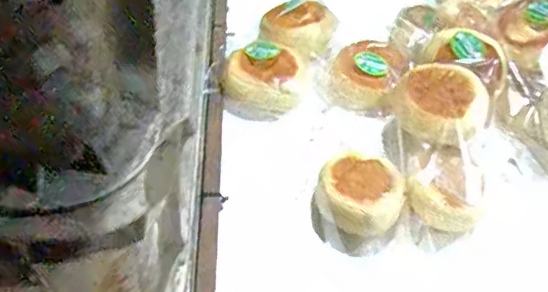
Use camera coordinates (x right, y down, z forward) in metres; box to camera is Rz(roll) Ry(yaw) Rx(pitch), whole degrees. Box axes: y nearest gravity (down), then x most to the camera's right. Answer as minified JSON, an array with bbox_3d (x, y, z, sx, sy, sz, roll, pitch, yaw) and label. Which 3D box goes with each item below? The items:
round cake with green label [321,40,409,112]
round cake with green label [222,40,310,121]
[{"bbox_3d":[0.100,-0.078,0.629,0.083,0.038,0.085,3,51,-4],"label":"round cake with green label"},{"bbox_3d":[-0.009,-0.071,0.612,0.092,0.042,0.077,4,51,-3],"label":"round cake with green label"}]

